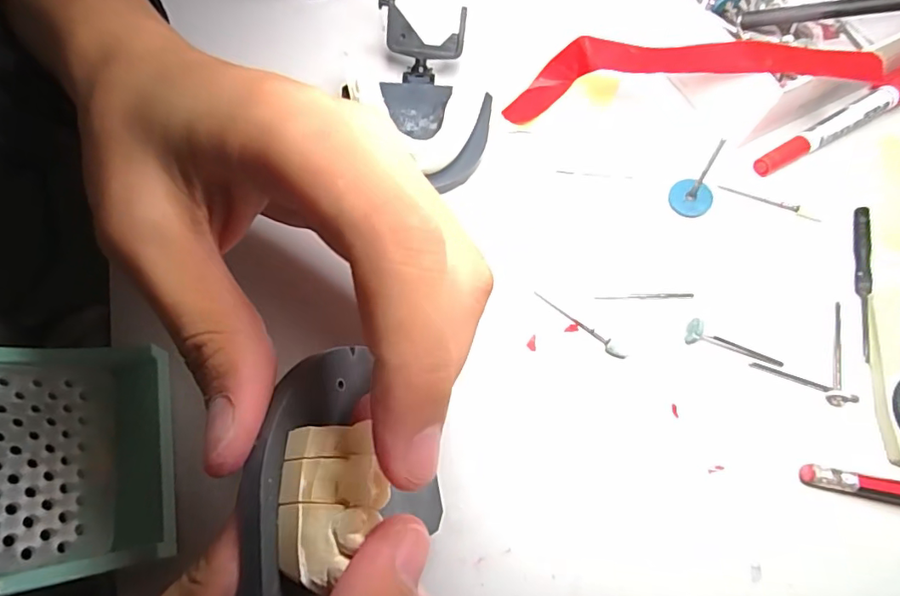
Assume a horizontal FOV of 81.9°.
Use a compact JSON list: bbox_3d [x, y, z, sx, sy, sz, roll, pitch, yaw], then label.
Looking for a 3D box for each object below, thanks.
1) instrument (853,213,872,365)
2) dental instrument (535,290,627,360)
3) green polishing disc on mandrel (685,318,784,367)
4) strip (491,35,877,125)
[{"bbox_3d":[0.184,-0.009,0.229,0.007,0.004,0.075,14,67,4],"label":"instrument"},{"bbox_3d":[0.055,0.011,0.218,0.045,0.004,0.004,40,71,14],"label":"dental instrument"},{"bbox_3d":[0.118,0.021,0.213,0.041,0.008,0.008,22,67,7],"label":"green polishing disc on mandrel"},{"bbox_3d":[0.106,-0.102,0.240,0.156,0.025,0.033,3,65,17],"label":"strip"}]

